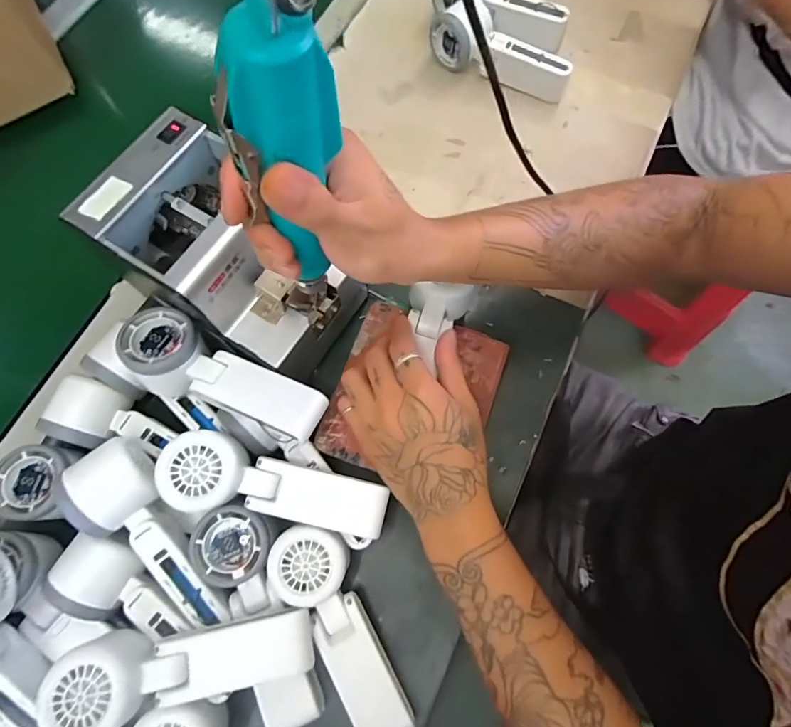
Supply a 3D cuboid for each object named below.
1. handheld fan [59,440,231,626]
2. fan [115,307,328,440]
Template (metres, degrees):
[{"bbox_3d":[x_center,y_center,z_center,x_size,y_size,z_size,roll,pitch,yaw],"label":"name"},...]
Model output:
[{"bbox_3d":[-0.185,0.132,0.343,0.054,0.055,0.155,-37,93,-10],"label":"handheld fan"},{"bbox_3d":[-0.135,0.012,0.361,0.164,0.049,0.059,21,74,9],"label":"fan"}]

